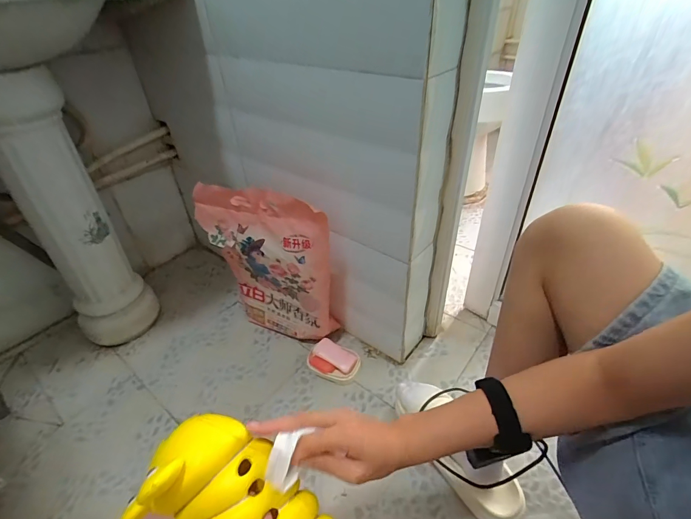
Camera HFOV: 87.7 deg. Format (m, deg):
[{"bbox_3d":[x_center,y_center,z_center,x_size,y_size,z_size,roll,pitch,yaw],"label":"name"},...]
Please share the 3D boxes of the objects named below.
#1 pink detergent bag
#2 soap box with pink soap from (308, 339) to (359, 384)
[{"bbox_3d":[-0.160,0.036,0.799,0.290,0.408,0.060,13,40,22],"label":"pink detergent bag"},{"bbox_3d":[-0.026,0.232,0.830,0.114,0.047,0.085,9,38,18],"label":"soap box with pink soap"}]

